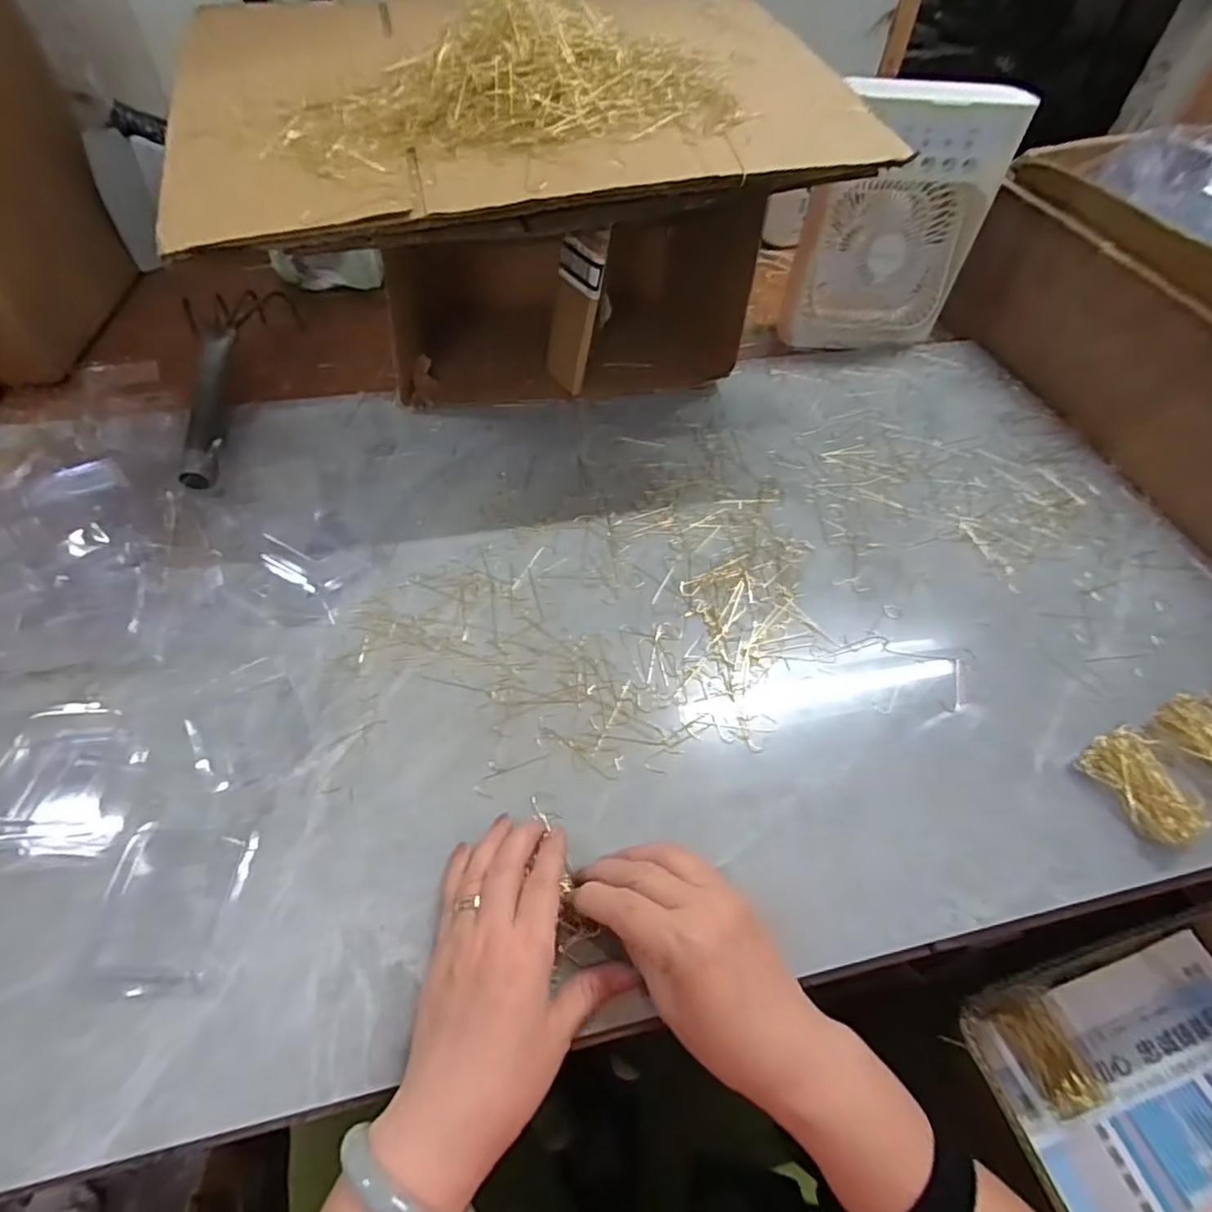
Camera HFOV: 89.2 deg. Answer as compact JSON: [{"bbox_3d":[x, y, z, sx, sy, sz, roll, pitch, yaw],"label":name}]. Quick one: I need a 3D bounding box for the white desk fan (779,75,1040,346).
[{"bbox_3d":[0.335,-0.439,0.712,0.202,0.250,0.074,-7,53,-7],"label":"white desk fan"}]

